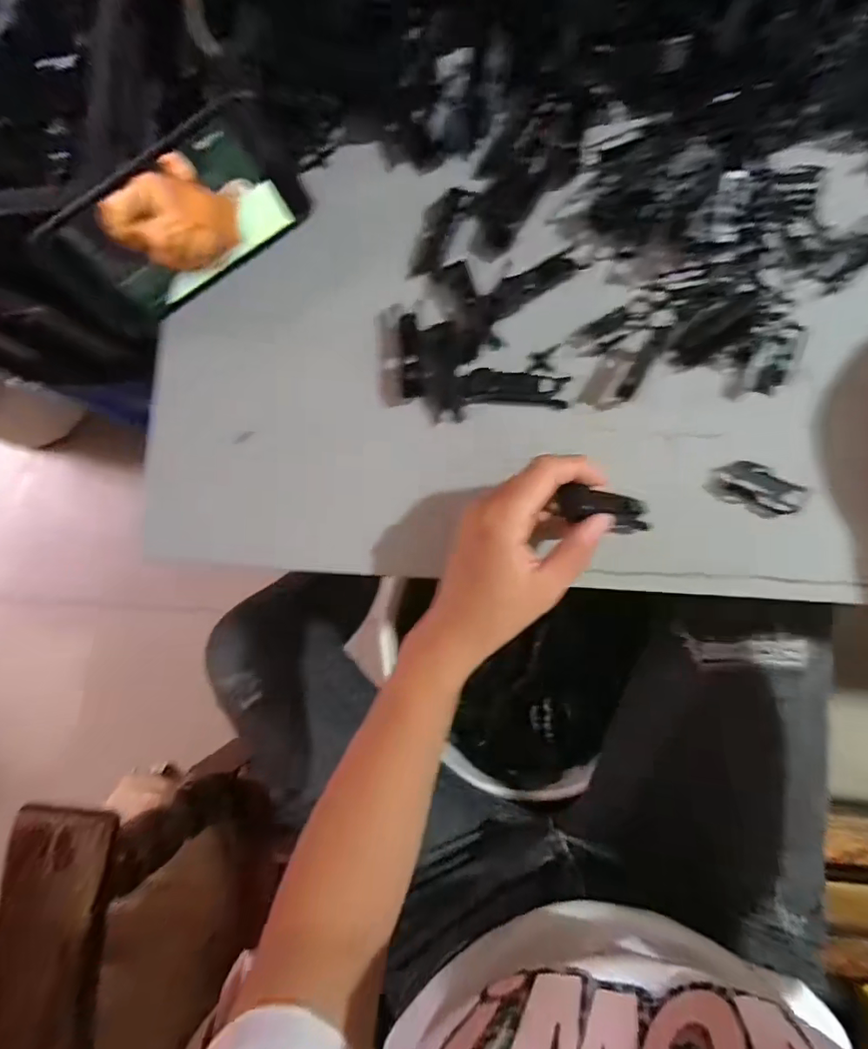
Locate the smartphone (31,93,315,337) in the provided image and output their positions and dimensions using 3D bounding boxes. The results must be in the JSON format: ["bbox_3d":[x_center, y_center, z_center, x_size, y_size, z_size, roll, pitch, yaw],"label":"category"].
[{"bbox_3d":[-0.165,-0.203,0.352,0.168,0.077,0.015,-37,46,-3],"label":"smartphone"}]

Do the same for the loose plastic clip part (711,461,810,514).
[{"bbox_3d":[0.192,-0.023,0.311,0.047,0.008,0.021,30,92,23],"label":"loose plastic clip part"}]

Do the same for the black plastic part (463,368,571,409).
[{"bbox_3d":[0.052,-0.087,0.339,0.066,0.012,0.021,2,84,10],"label":"black plastic part"}]

